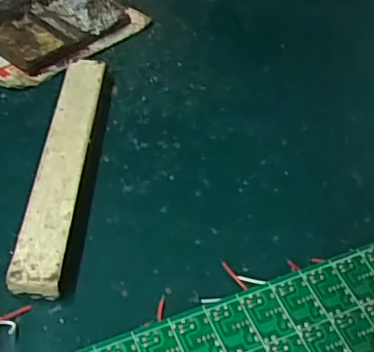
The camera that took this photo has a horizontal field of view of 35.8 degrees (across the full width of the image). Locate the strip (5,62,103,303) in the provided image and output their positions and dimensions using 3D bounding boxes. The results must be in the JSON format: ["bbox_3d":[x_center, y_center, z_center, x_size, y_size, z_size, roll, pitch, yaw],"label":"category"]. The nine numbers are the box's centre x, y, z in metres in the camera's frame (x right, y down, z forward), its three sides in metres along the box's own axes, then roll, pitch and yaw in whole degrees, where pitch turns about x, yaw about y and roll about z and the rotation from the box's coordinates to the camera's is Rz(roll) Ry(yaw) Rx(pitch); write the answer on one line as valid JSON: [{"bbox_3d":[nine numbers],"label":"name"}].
[{"bbox_3d":[-0.077,-0.008,0.370,0.027,0.022,0.193,4,44,-1],"label":"strip"}]

